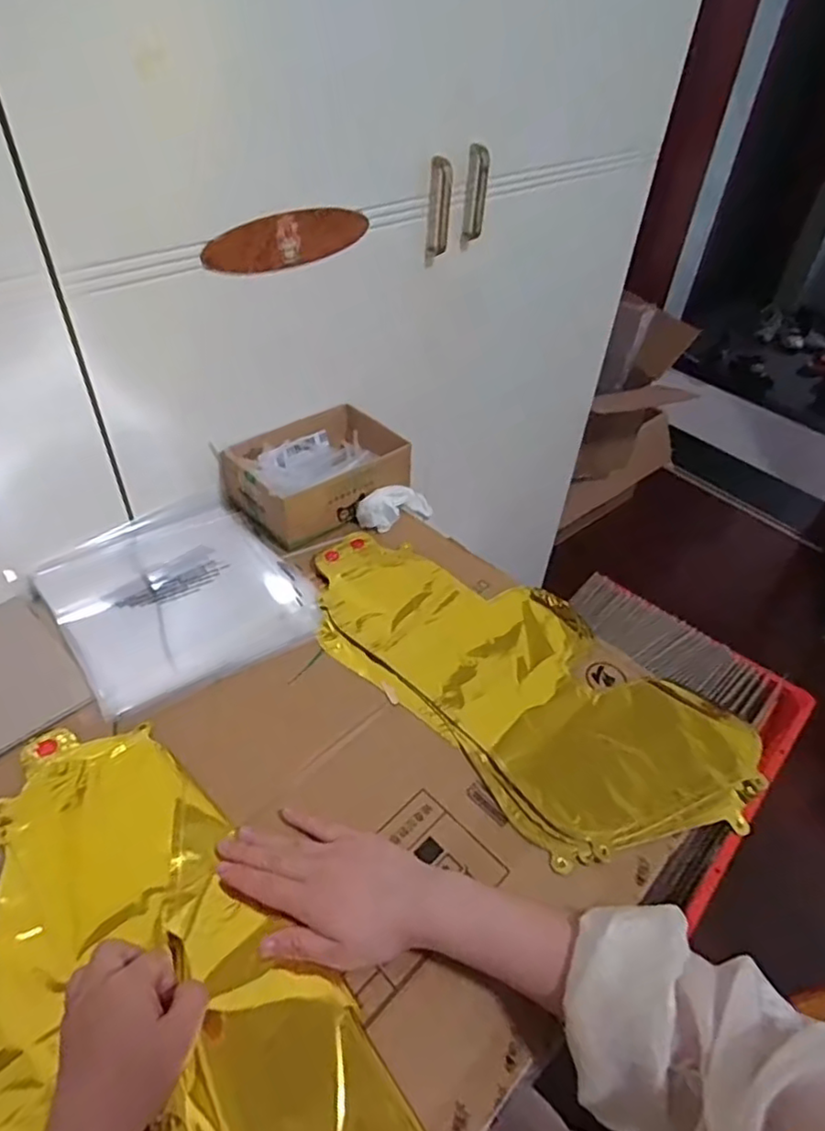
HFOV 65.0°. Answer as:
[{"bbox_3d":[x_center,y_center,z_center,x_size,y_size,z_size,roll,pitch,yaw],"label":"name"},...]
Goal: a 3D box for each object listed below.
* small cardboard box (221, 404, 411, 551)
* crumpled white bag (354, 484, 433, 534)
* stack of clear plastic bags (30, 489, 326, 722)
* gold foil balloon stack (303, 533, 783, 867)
[{"bbox_3d":[-0.115,-0.112,0.759,0.183,0.066,0.145,-30,55,-31],"label":"small cardboard box"},{"bbox_3d":[-0.014,-0.071,0.764,0.043,0.043,0.103,37,34,28],"label":"crumpled white bag"},{"bbox_3d":[-0.239,0.017,0.648,0.213,0.018,0.247,-27,53,-29],"label":"stack of clear plastic bags"},{"bbox_3d":[0.090,0.093,0.608,0.217,0.019,0.427,-33,56,-32],"label":"gold foil balloon stack"}]

